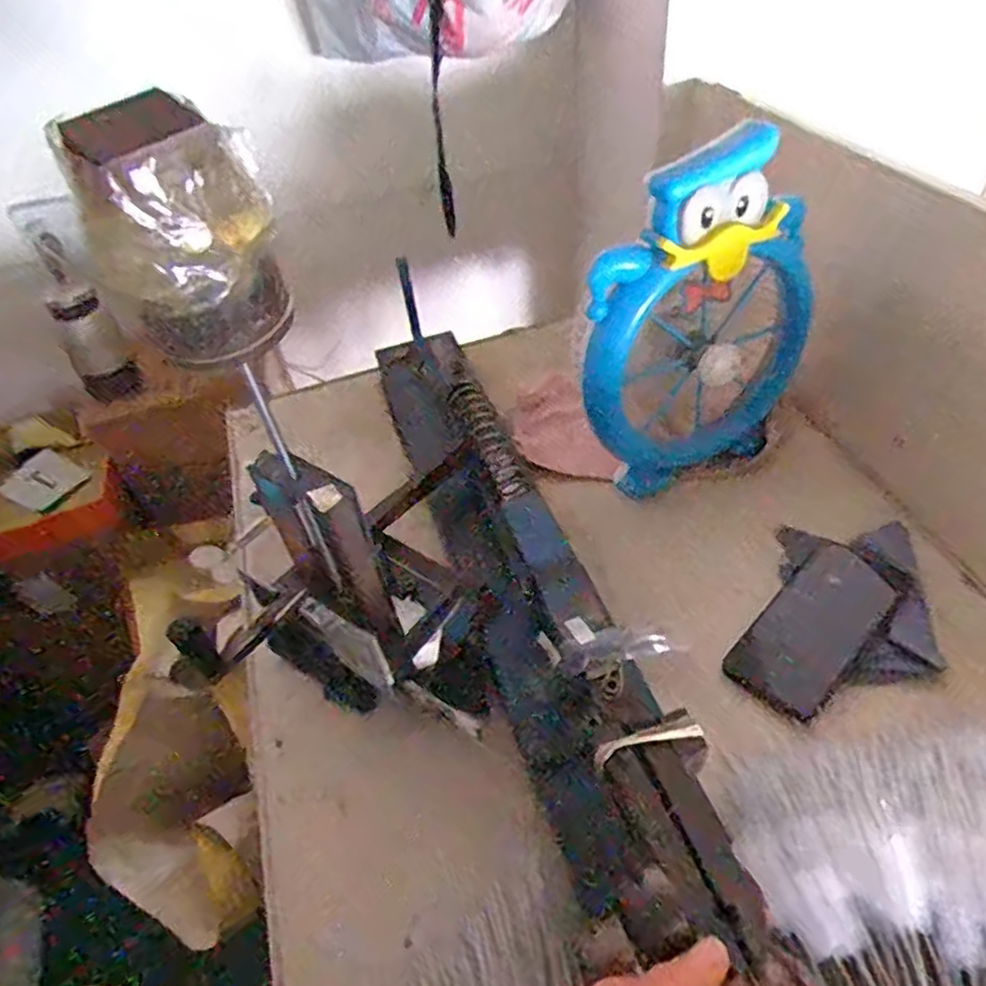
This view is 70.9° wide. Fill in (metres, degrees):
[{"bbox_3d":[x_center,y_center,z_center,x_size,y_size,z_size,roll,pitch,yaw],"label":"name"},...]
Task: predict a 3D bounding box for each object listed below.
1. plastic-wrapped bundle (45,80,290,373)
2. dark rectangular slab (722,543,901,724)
[{"bbox_3d":[-0.111,-0.095,0.257,0.062,0.089,0.054,-20,47,-12],"label":"plastic-wrapped bundle"},{"bbox_3d":[0.264,0.109,0.568,0.156,0.007,0.077,-43,47,-19],"label":"dark rectangular slab"}]

